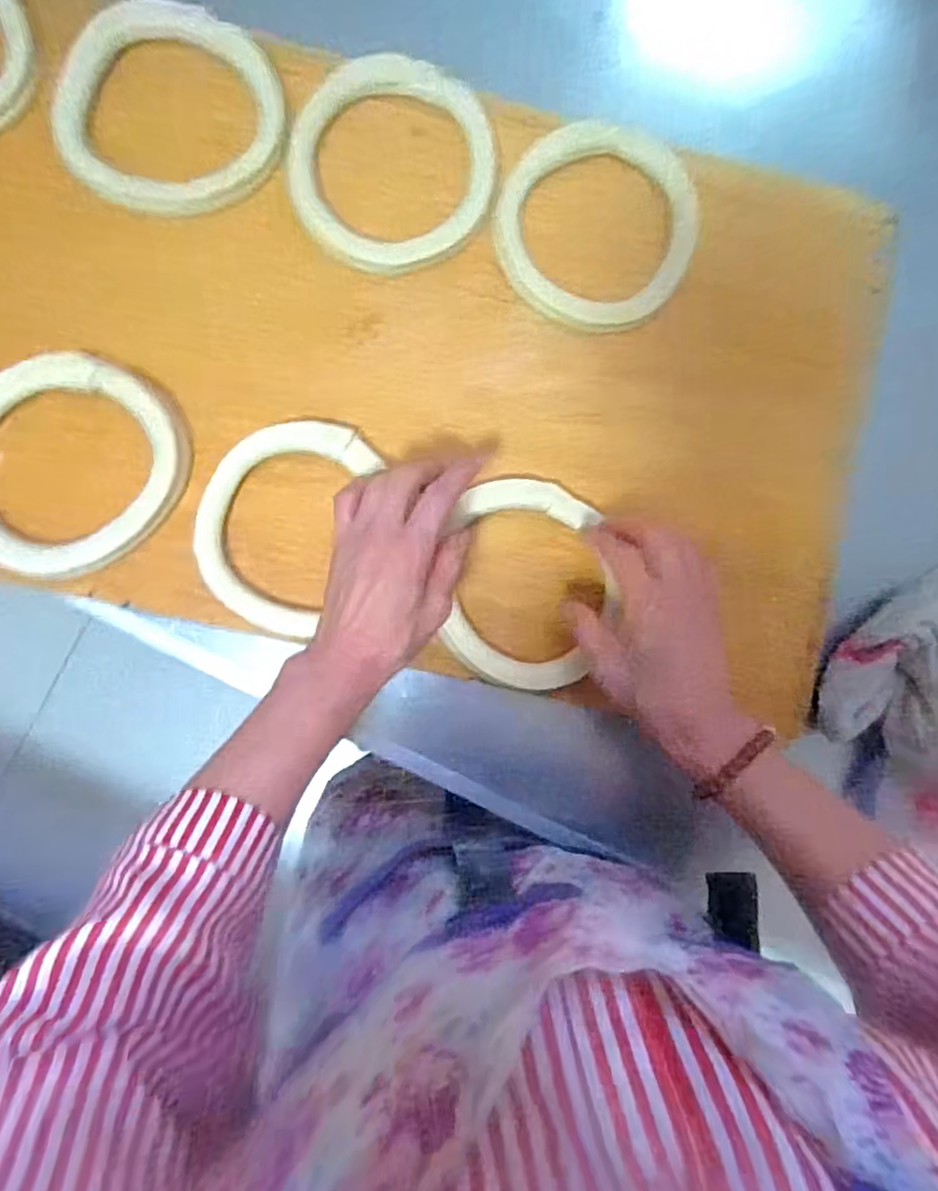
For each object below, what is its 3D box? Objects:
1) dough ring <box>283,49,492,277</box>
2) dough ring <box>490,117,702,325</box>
[{"bbox_3d":[-0.052,-0.302,0.451,0.143,0.022,0.136,0,88,-4],"label":"dough ring"},{"bbox_3d":[0.091,-0.265,0.459,0.140,0.025,0.133,0,87,-4],"label":"dough ring"}]

